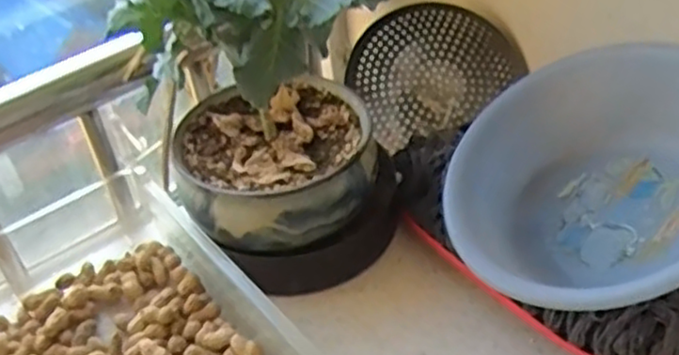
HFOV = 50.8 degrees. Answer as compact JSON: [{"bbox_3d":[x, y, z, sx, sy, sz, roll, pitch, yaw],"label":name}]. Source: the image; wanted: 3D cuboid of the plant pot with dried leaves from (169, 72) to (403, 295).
[{"bbox_3d":[-0.047,0.000,0.718,0.202,0.116,0.178,-12,40,-4],"label":"plant pot with dried leaves"}]

